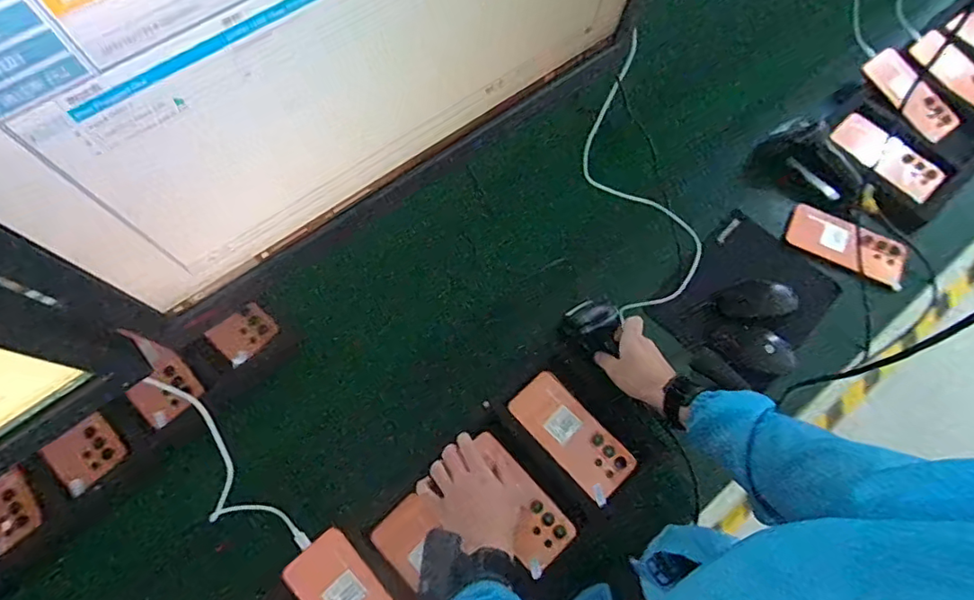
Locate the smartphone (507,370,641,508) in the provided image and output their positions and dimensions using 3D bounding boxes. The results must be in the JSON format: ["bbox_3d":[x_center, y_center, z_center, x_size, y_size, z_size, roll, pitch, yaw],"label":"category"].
[{"bbox_3d":[0.111,0.174,0.709,0.079,0.011,0.170,-39,74,-16],"label":"smartphone"}]

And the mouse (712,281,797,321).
[{"bbox_3d":[0.381,-0.002,0.777,0.120,0.038,0.057,-3,68,-3],"label":"mouse"}]

